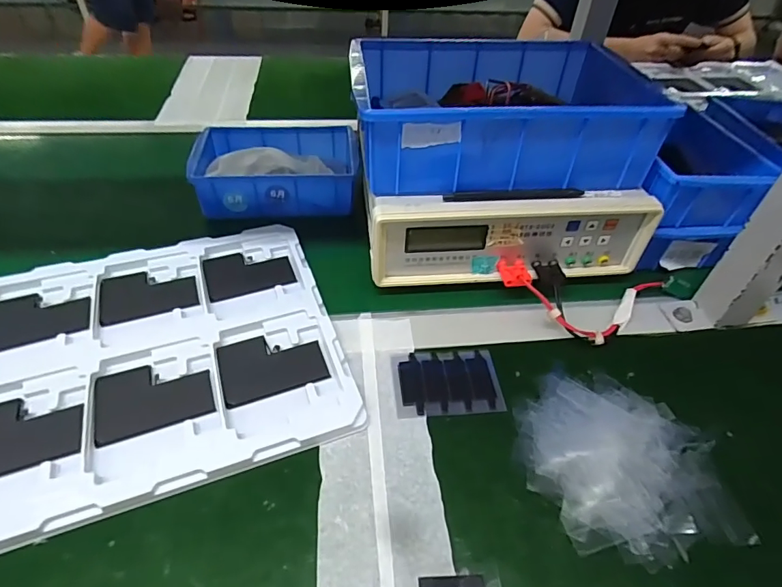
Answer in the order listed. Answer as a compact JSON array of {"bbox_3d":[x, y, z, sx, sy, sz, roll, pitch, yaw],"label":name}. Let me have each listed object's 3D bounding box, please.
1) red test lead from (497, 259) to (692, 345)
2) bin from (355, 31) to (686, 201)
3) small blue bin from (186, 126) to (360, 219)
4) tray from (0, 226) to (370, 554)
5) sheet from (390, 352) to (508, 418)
[{"bbox_3d":[0.217,-0.013,0.491,0.183,0.033,0.117,-21,50,-23],"label":"red test lead"},{"bbox_3d":[0.105,-0.184,0.490,0.271,0.100,0.187,-2,45,-6],"label":"bin"},{"bbox_3d":[-0.145,-0.161,0.595,0.199,0.053,0.142,-1,45,-5],"label":"small blue bin"},{"bbox_3d":[-0.214,0.052,0.418,0.314,0.013,0.274,-14,48,-17],"label":"tray"},{"bbox_3d":[0.050,0.078,0.416,0.094,0.004,0.065,-2,45,-6],"label":"sheet"}]

